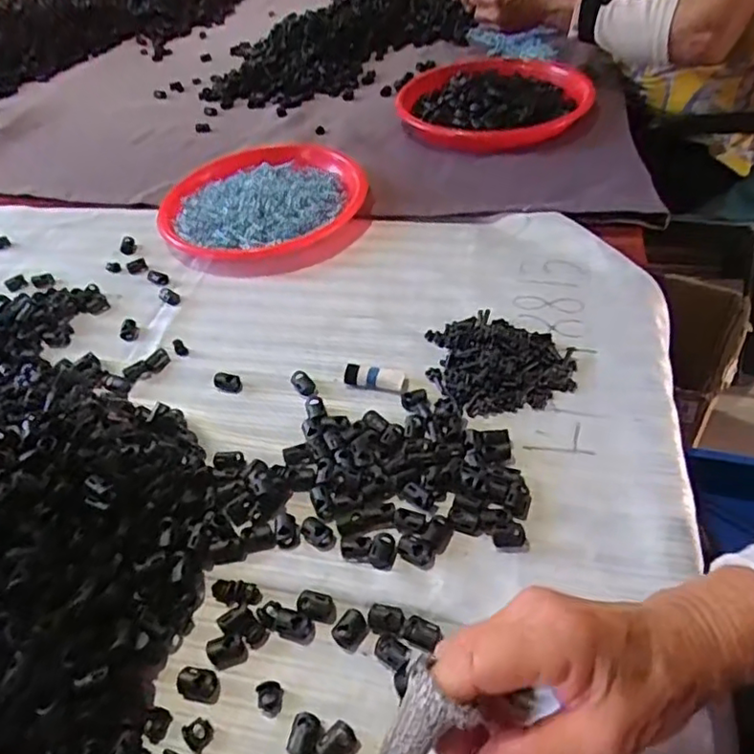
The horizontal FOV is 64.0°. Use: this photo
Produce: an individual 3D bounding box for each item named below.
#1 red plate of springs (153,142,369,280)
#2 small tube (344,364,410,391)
[{"bbox_3d":[-0.125,-0.193,0.669,0.216,0.028,0.197,-20,48,-12],"label":"red plate of springs"},{"bbox_3d":[0.000,0.000,0.474,0.051,0.011,0.018,12,49,17],"label":"small tube"}]

